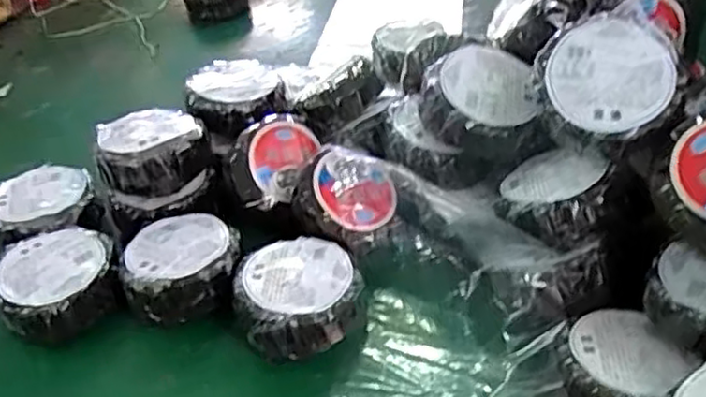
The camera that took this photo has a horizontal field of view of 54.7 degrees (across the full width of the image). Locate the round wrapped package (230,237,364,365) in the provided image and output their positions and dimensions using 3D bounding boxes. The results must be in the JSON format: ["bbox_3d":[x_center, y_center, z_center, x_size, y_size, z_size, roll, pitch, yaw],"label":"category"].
[{"bbox_3d":[-0.078,0.141,0.971,0.170,0.089,0.157,-3,38,2],"label":"round wrapped package"}]

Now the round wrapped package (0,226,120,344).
[{"bbox_3d":[-0.442,0.135,1.036,0.167,0.110,0.154,-3,38,2],"label":"round wrapped package"}]

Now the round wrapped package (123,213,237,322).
[{"bbox_3d":[-0.254,0.109,1.040,0.163,0.097,0.163,-3,38,2],"label":"round wrapped package"}]

